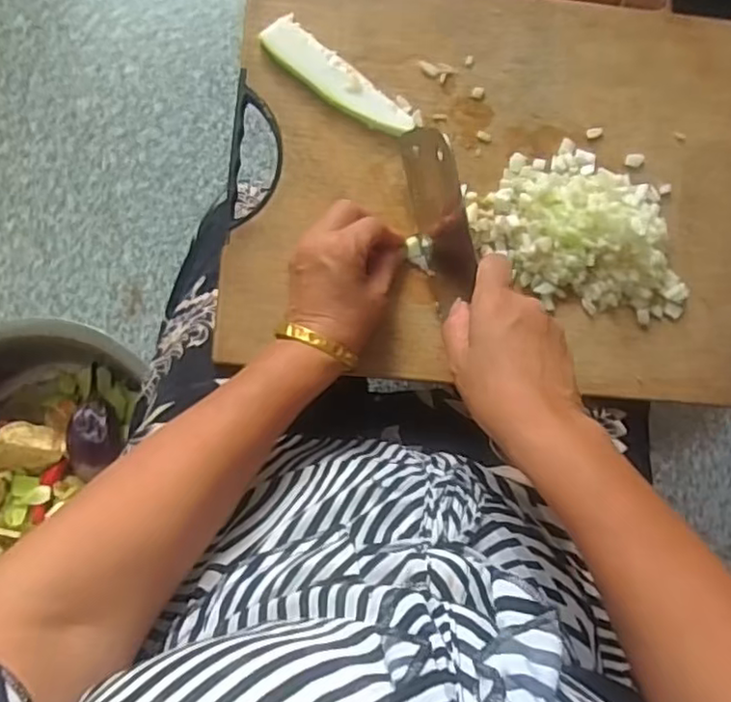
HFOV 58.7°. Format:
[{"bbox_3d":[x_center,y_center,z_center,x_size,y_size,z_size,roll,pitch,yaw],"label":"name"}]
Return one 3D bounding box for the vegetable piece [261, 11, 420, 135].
[{"bbox_3d":[-0.020,-0.196,0.474,0.122,0.011,0.032,39,84,-3],"label":"vegetable piece"}]

